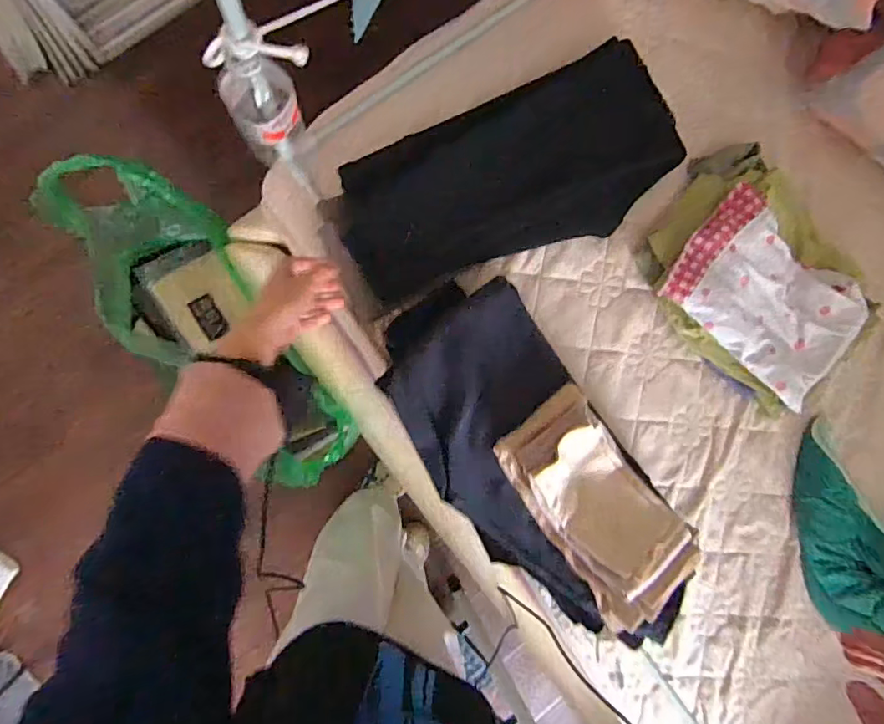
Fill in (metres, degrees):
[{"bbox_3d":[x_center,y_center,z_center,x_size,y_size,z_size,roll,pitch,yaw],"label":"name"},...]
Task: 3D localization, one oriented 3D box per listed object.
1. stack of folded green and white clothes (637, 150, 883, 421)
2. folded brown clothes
[{"bbox_3d":[0.430,-0.110,0.720,0.326,0.062,0.251,43,86,-6],"label":"stack of folded green and white clothes"},{"bbox_3d":[0.190,0.166,0.625,0.148,0.066,0.256,-34,95,-5],"label":"folded brown clothes"}]

